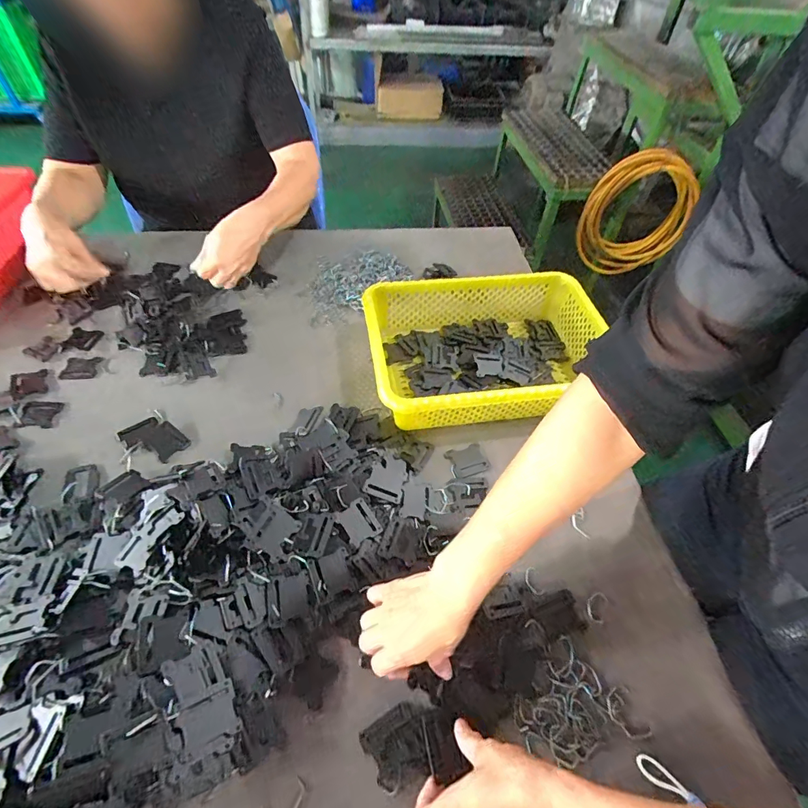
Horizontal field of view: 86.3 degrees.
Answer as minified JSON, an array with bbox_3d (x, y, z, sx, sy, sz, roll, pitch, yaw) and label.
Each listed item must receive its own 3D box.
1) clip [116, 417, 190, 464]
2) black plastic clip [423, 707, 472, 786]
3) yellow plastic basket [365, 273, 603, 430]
[{"bbox_3d":[-0.339,0.045,0.577,0.090,0.009,0.055,28,55,18],"label":"clip"},{"bbox_3d":[0.034,0.302,0.387,0.028,0.013,0.049,-4,52,-7],"label":"black plastic clip"},{"bbox_3d":[0.123,-0.085,0.655,0.340,0.085,0.256,-5,52,-8],"label":"yellow plastic basket"}]

